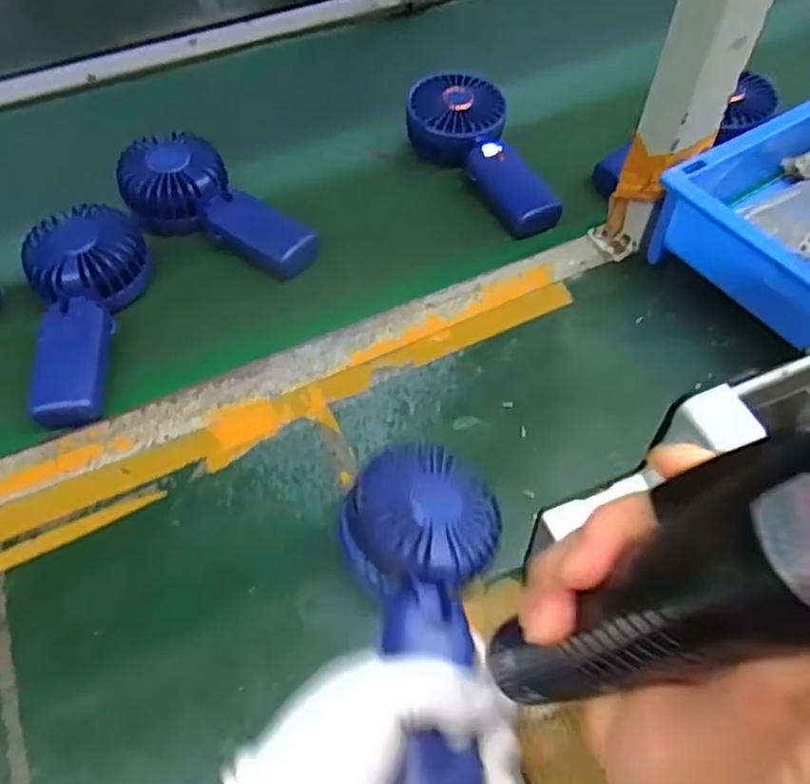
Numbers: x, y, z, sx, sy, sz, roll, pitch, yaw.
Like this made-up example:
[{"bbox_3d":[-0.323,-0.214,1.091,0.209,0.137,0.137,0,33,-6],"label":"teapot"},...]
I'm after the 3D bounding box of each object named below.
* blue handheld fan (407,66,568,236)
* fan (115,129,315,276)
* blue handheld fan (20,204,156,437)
[{"bbox_3d":[0.062,-0.203,0.573,0.081,0.042,0.168,-17,59,-11],"label":"blue handheld fan"},{"bbox_3d":[-0.157,-0.144,0.546,0.172,0.050,0.084,37,64,21],"label":"fan"},{"bbox_3d":[-0.230,-0.062,0.489,0.084,0.033,0.178,-11,58,-7],"label":"blue handheld fan"}]

